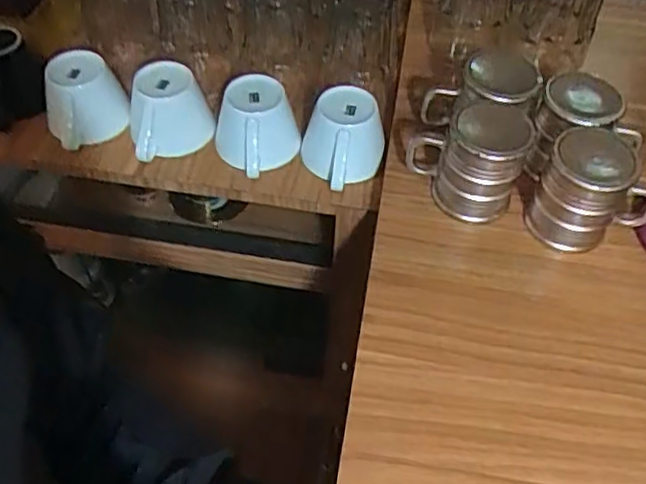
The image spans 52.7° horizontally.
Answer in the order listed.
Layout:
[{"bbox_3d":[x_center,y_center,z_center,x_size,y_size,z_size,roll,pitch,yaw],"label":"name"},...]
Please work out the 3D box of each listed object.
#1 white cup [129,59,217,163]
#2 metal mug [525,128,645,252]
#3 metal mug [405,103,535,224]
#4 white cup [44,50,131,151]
[{"bbox_3d":[-0.156,-0.135,0.671,0.082,0.064,0.072,-6,53,-8],"label":"white cup"},{"bbox_3d":[0.238,-0.040,0.573,0.092,0.097,0.069,33,57,20],"label":"metal mug"},{"bbox_3d":[0.131,-0.084,0.597,0.104,0.095,0.081,16,53,9],"label":"metal mug"},{"bbox_3d":[-0.249,-0.150,0.680,0.082,0.065,0.077,-20,56,-18],"label":"white cup"}]

